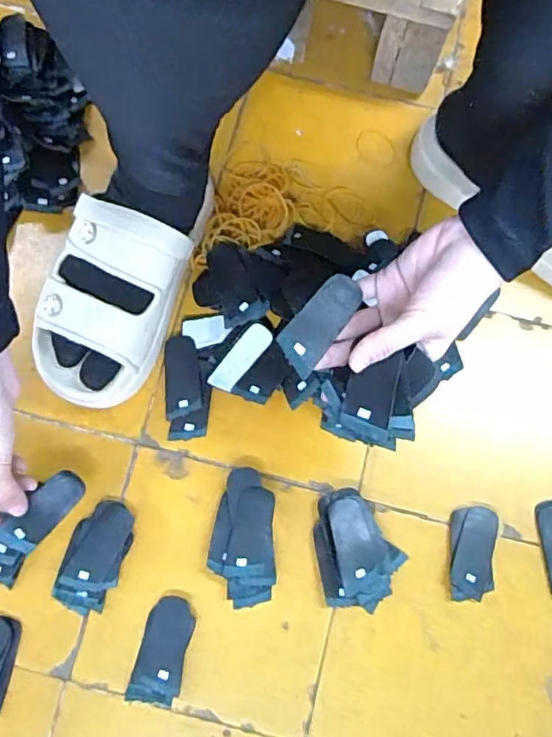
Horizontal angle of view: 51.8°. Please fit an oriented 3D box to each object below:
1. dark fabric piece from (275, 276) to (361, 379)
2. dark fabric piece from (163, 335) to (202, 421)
[{"bbox_3d":[0.031,-0.033,0.390,0.031,0.004,0.072,40,80,-2],"label":"dark fabric piece"},{"bbox_3d":[-0.087,0.006,0.519,0.032,0.004,0.075,-6,78,-2],"label":"dark fabric piece"}]

